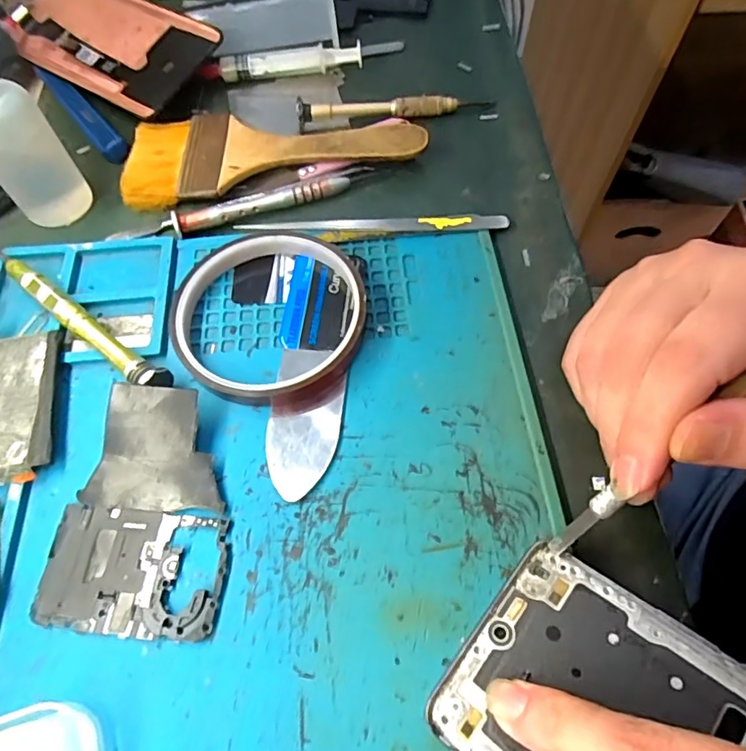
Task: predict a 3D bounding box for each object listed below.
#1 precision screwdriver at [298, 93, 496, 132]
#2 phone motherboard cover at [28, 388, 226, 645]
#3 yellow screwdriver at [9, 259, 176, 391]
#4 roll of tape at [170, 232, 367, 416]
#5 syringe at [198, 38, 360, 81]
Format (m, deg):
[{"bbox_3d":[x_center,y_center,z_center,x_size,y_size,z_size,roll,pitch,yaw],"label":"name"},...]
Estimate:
[{"bbox_3d":[0.013,-0.156,0.300,0.113,0.013,0.008,-8,63,-4],"label":"precision screwdriver"},{"bbox_3d":[-0.085,0.048,0.195,0.065,0.015,0.088,5,63,3],"label":"phone motherboard cover"},{"bbox_3d":[-0.127,-0.021,0.231,0.105,0.015,0.012,35,68,16],"label":"yellow screwdriver"},{"bbox_3d":[-0.047,-0.028,0.234,0.087,0.014,0.084,0,63,0],"label":"roll of tape"},{"bbox_3d":[-0.057,-0.194,0.320,0.099,0.013,0.012,-1,63,-1],"label":"syringe"}]

